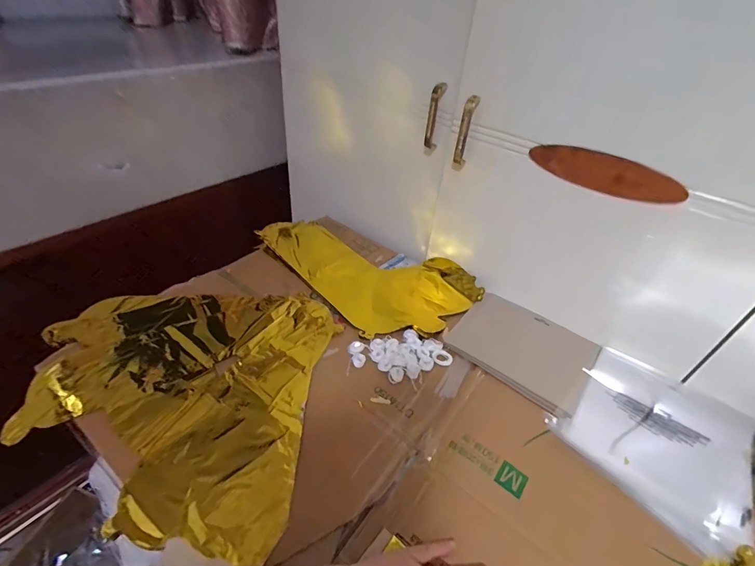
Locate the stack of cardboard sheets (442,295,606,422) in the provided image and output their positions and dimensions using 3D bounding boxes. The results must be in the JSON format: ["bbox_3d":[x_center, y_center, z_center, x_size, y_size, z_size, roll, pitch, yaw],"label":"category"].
[{"bbox_3d":[0.229,0.102,0.616,0.200,0.015,0.166,32,46,26],"label":"stack of cardboard sheets"}]

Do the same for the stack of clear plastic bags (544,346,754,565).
[{"bbox_3d":[0.375,0.201,0.517,0.215,0.018,0.218,35,48,28],"label":"stack of clear plastic bags"}]

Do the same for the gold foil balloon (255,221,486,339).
[{"bbox_3d":[-0.019,-0.037,0.753,0.255,0.046,0.403,-28,51,-34],"label":"gold foil balloon"}]

